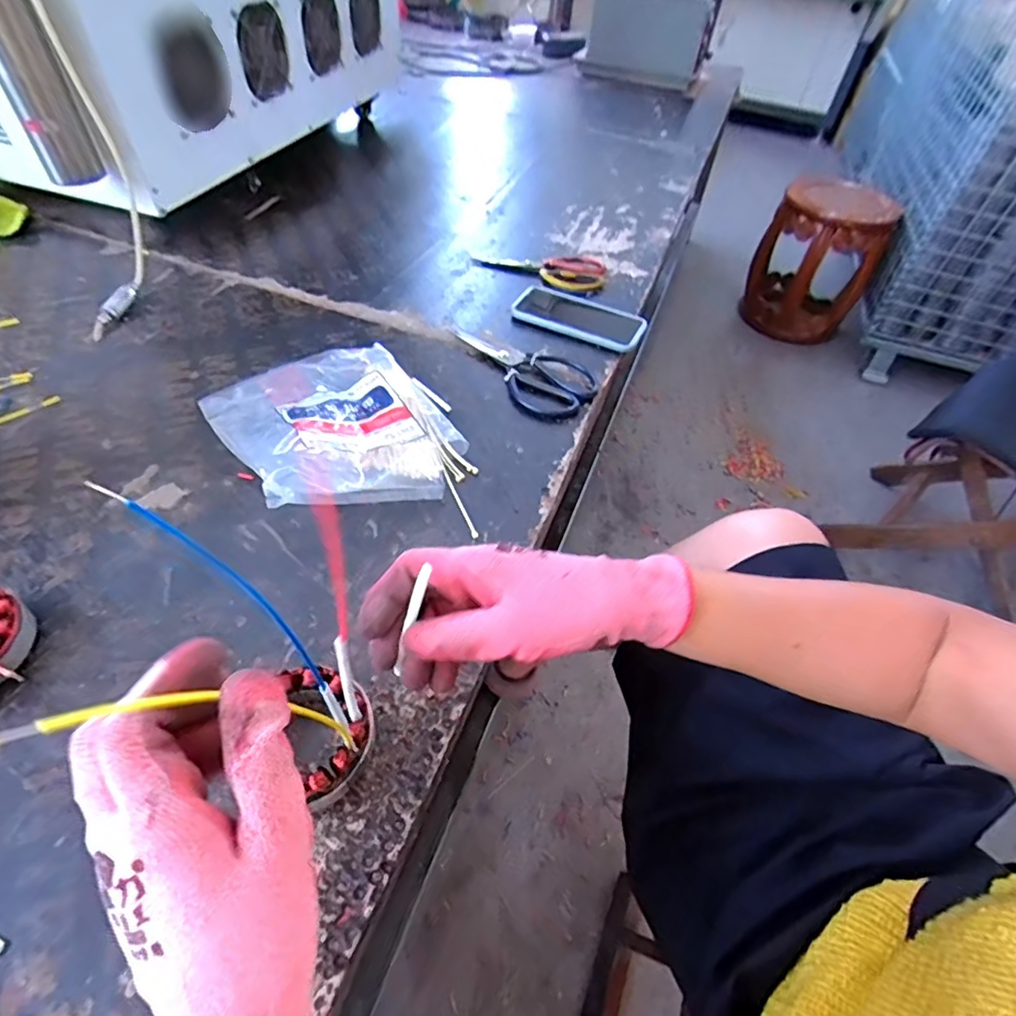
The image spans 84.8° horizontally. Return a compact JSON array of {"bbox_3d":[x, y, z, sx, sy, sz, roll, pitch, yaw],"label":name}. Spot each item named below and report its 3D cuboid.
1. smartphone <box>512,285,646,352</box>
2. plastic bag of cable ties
[{"bbox_3d":[0.094,-0.253,0.734,0.169,0.014,0.095,26,52,16],"label":"smartphone"},{"bbox_3d":[-0.156,-0.083,0.534,0.202,0.065,0.291,-26,57,-25],"label":"plastic bag of cable ties"}]

